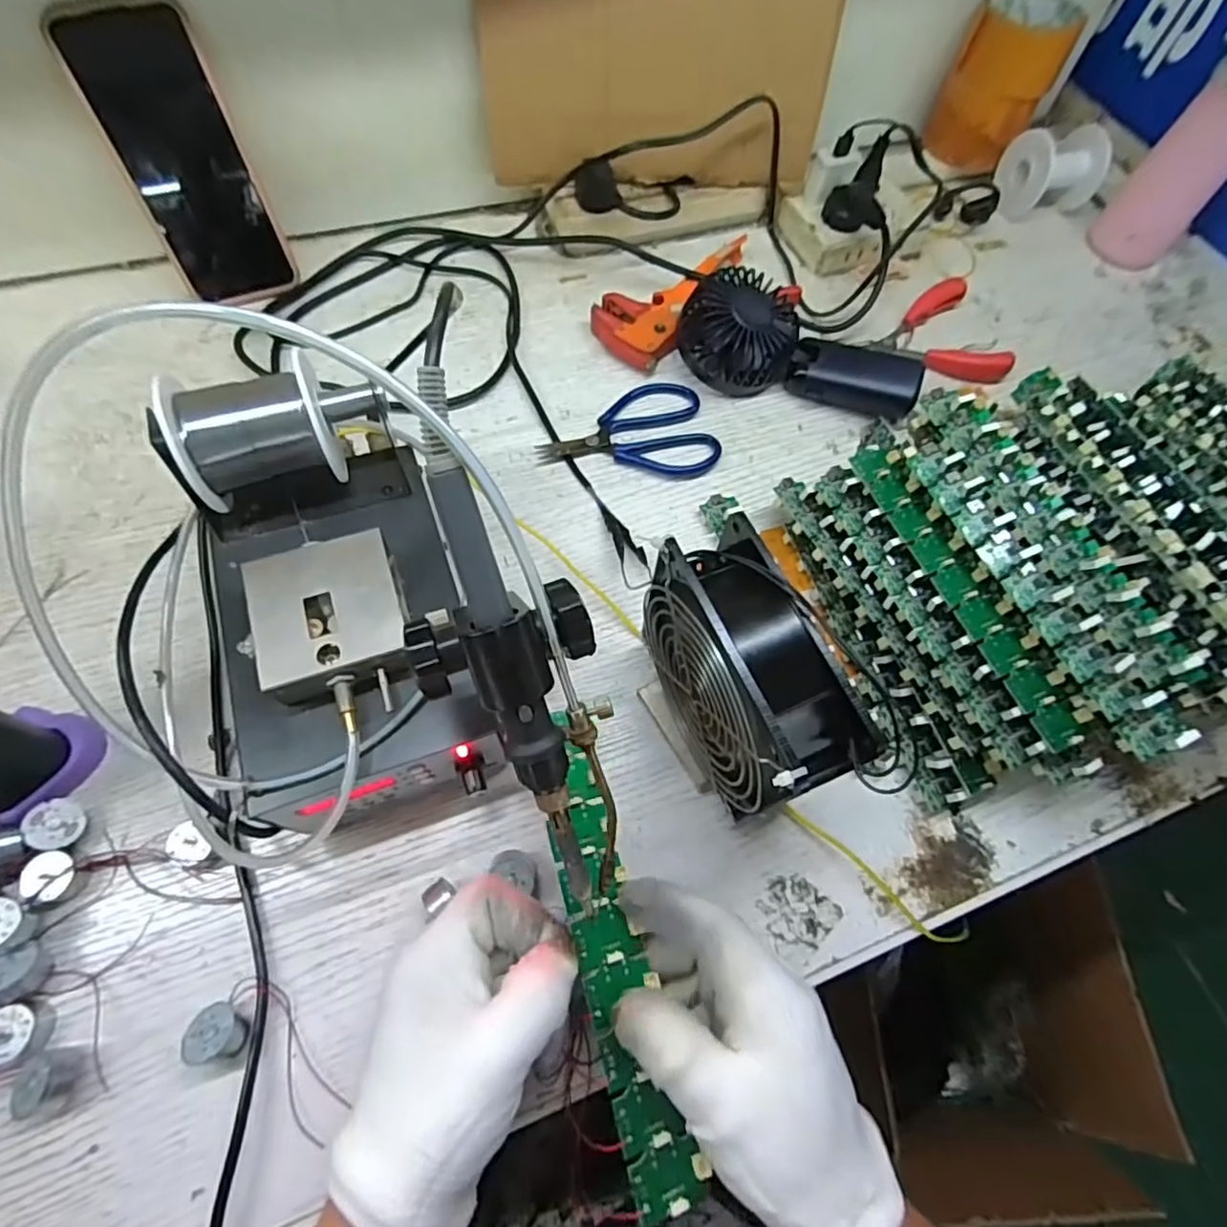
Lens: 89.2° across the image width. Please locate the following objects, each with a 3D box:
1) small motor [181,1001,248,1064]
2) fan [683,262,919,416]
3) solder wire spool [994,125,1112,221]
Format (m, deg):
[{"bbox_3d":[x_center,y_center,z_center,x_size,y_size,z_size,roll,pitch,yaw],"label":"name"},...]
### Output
[{"bbox_3d":[-0.177,0.187,0.279,0.025,0.017,0.021,-3,66,-5],"label":"small motor"},{"bbox_3d":[0.141,-0.204,0.473,0.182,0.056,0.087,15,66,3],"label":"fan"},{"bbox_3d":[0.403,-0.407,0.576,0.076,0.061,0.068,-6,66,-6],"label":"solder wire spool"}]

